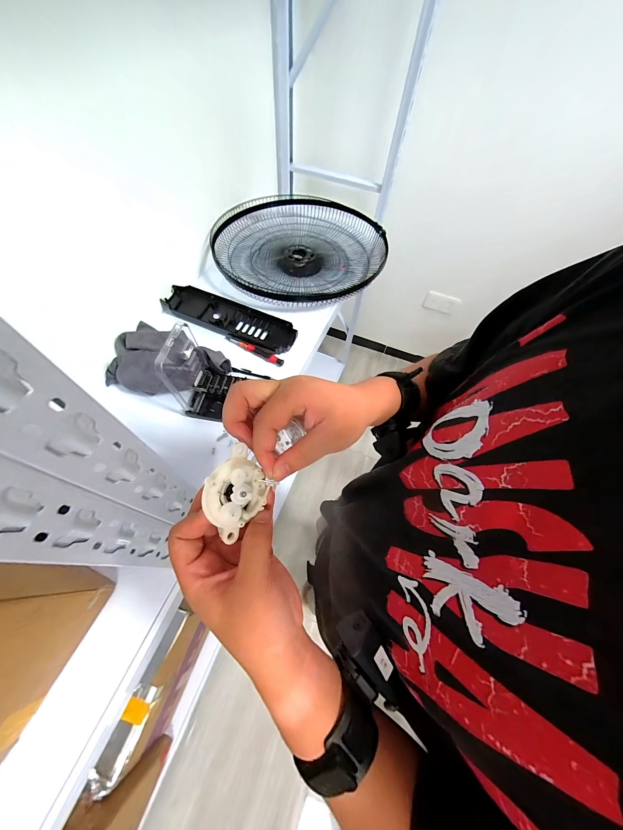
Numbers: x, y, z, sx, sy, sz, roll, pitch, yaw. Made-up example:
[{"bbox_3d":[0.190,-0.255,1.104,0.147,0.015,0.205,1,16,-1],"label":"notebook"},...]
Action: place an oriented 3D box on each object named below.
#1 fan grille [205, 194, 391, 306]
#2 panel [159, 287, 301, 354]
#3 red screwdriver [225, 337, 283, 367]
[{"bbox_3d":[-0.035,-0.482,0.817,0.488,0.073,0.475,7,60,0],"label":"fan grille"},{"bbox_3d":[-0.209,-0.239,0.707,0.359,0.052,0.096,22,61,9],"label":"panel"},{"bbox_3d":[-0.140,-0.158,0.666,0.162,0.022,0.019,24,61,10],"label":"red screwdriver"}]

